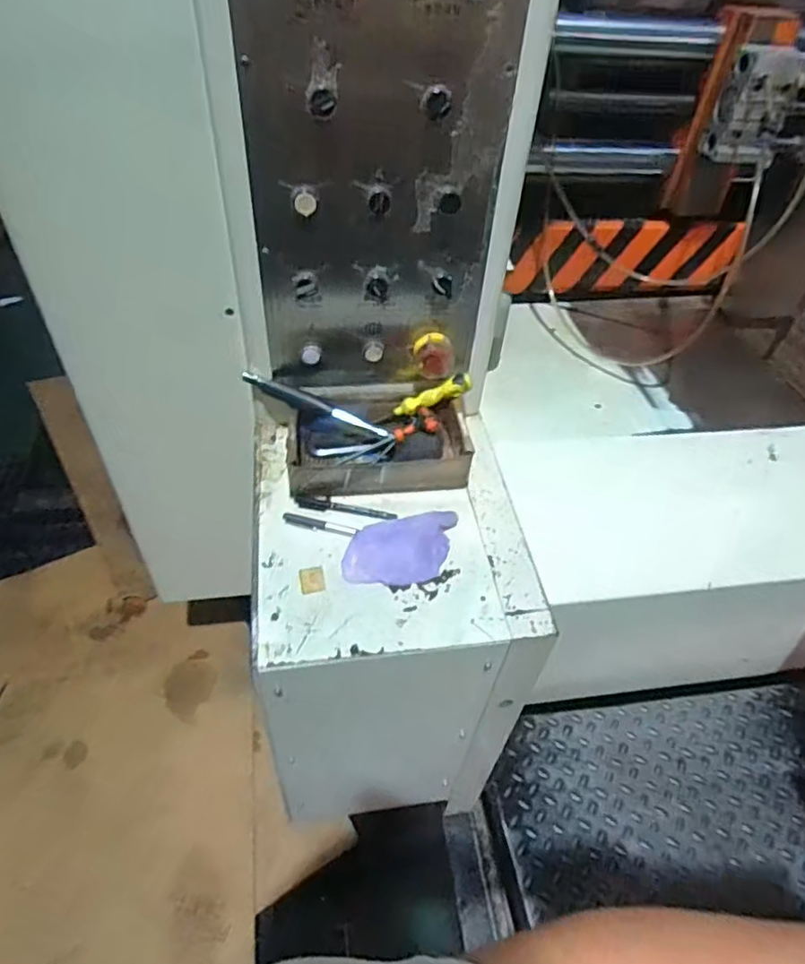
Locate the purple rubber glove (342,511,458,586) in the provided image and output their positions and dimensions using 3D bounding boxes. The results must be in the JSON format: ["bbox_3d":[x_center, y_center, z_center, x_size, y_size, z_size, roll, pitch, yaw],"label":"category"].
[{"bbox_3d":[0.001,0.084,0.777,0.151,0.034,0.087,-5,47,-10],"label":"purple rubber glove"}]

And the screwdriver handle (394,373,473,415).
[{"bbox_3d":[0.044,-0.128,0.899,0.119,0.020,0.031,-23,46,13],"label":"screwdriver handle"}]

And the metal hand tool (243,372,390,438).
[{"bbox_3d":[-0.126,-0.112,0.898,0.221,0.022,0.023,21,43,-20],"label":"metal hand tool"}]

